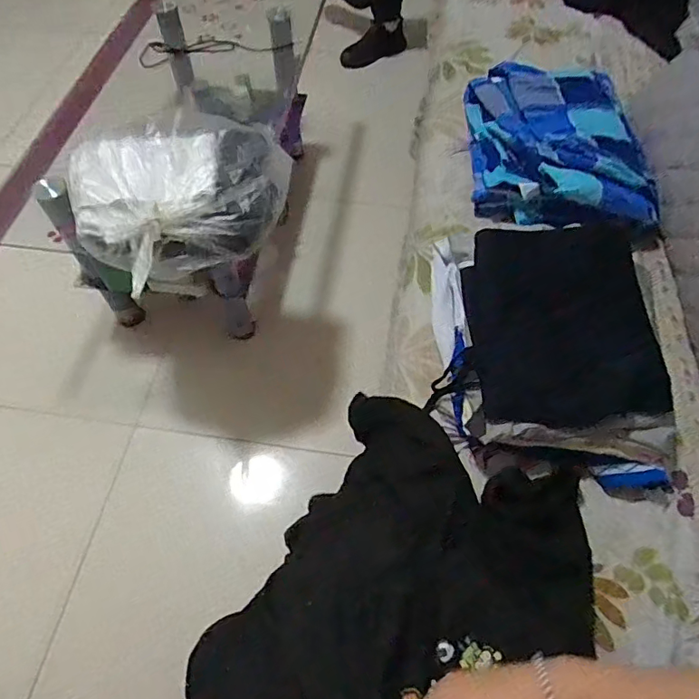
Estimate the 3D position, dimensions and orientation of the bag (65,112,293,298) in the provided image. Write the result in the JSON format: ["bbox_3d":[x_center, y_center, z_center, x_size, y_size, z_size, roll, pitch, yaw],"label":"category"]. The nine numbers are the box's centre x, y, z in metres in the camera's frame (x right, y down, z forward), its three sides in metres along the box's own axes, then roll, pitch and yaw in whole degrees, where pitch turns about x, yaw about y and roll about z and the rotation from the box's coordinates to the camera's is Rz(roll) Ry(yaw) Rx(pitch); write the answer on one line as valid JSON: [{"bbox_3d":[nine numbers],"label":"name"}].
[{"bbox_3d":[-0.285,-0.290,0.922,0.390,0.120,0.308,-33,64,-18],"label":"bag"}]

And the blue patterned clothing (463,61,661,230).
[{"bbox_3d":[0.375,-0.360,0.940,0.301,0.129,0.405,2,59,1],"label":"blue patterned clothing"}]

